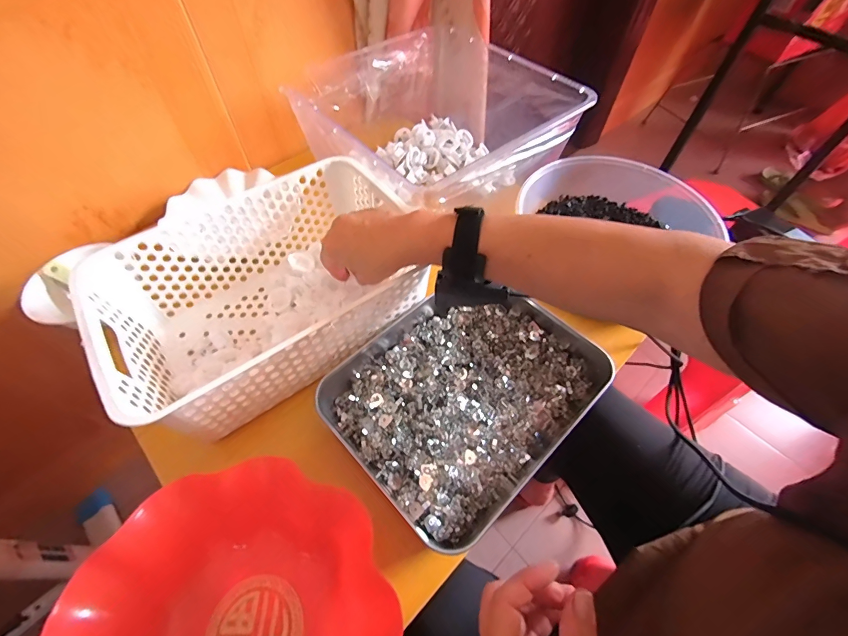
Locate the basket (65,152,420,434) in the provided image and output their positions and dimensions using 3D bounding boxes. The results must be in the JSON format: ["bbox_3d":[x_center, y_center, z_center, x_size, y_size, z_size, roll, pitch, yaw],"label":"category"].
[{"bbox_3d":[-0.160,-0.027,0.415,0.299,0.112,0.202,-31,62,-20],"label":"basket"}]

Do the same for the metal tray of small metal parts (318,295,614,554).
[{"bbox_3d":[0.042,0.069,0.396,0.260,0.040,0.202,-37,65,-23],"label":"metal tray of small metal parts"}]

